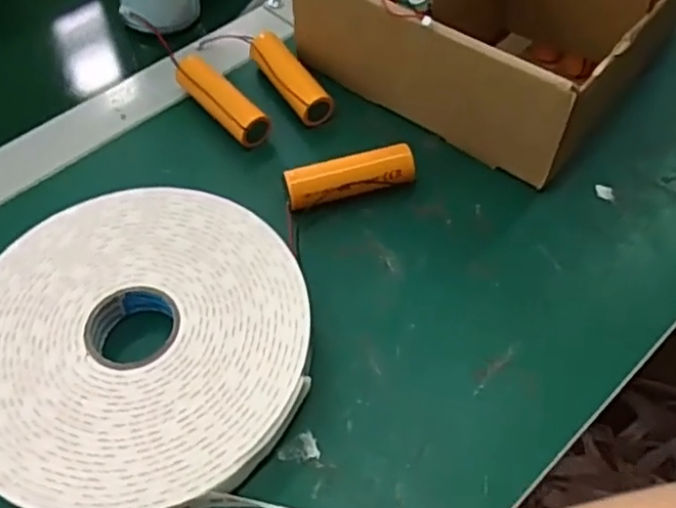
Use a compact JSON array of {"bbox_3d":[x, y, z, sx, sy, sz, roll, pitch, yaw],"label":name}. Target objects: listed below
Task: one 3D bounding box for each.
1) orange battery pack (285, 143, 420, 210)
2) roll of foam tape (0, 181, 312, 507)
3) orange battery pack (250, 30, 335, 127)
[{"bbox_3d":[0.007,-0.040,0.372,0.072,0.023,0.017,-15,56,-12],"label":"orange battery pack"},{"bbox_3d":[-0.094,0.038,0.317,0.152,0.022,0.166,1,54,-1],"label":"roll of foam tape"},{"bbox_3d":[-0.030,-0.110,0.422,0.026,0.023,0.075,-22,57,-17],"label":"orange battery pack"}]

